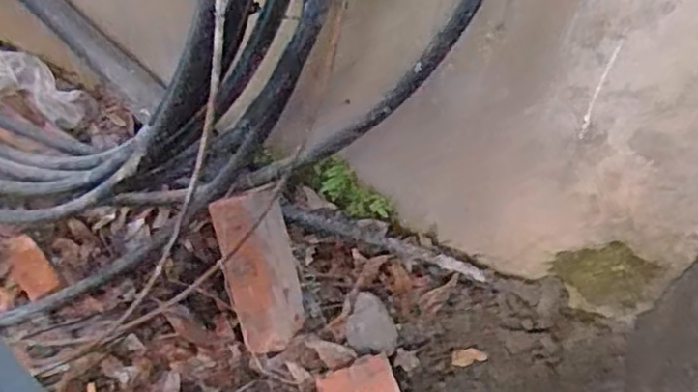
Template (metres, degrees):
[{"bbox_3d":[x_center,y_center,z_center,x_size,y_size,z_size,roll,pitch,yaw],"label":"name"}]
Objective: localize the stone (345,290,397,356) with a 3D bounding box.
[{"bbox_3d":[0.030,0.178,0.886,0.067,0.035,0.092,1,48,-4],"label":"stone"}]

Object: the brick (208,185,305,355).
[{"bbox_3d":[-0.115,0.095,0.879,0.100,0.209,0.071,-17,18,-17],"label":"brick"}]

